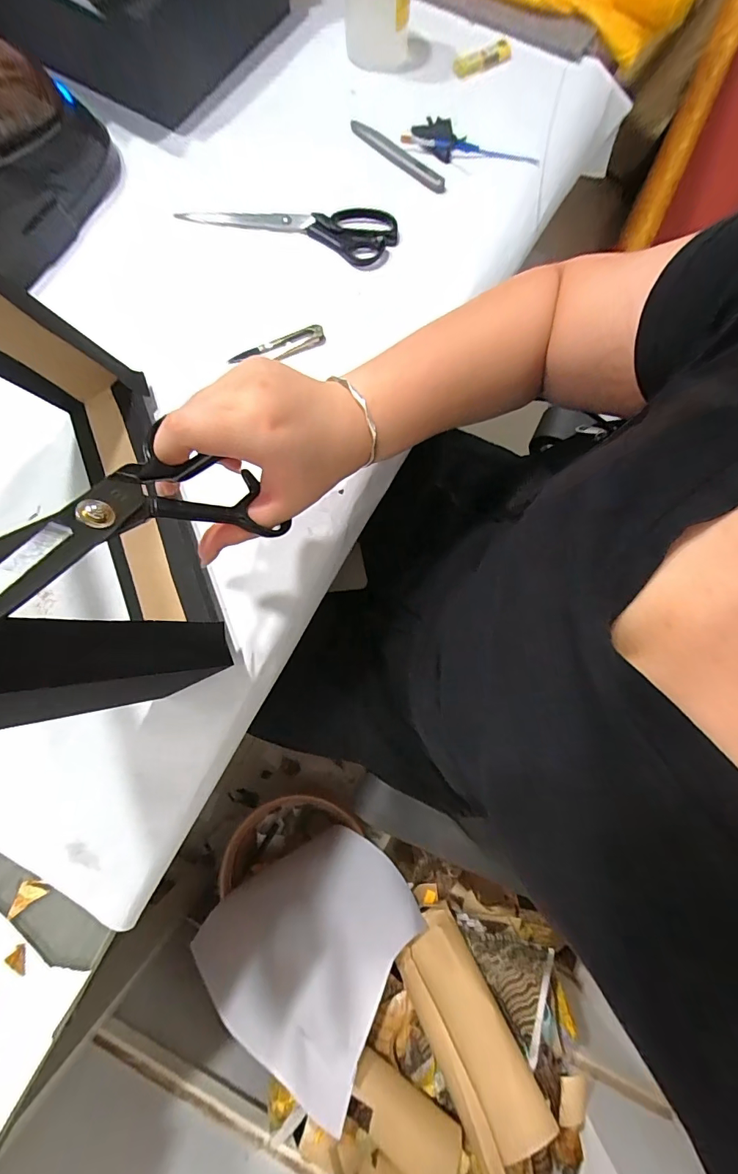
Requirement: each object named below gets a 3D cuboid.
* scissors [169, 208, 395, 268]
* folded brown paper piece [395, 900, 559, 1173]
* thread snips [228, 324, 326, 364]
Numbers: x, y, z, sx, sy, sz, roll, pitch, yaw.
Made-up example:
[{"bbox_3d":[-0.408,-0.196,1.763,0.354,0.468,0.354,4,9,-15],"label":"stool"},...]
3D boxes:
[{"bbox_3d":[-0.087,-0.399,0.475,0.234,0.015,0.064,11,77,2],"label":"scissors"},{"bbox_3d":[0.120,0.546,0.537,0.096,0.030,0.232,-26,57,-6],"label":"folded brown paper piece"},{"bbox_3d":[-0.095,-0.248,0.445,0.100,0.013,0.020,-20,78,-5],"label":"thread snips"}]

